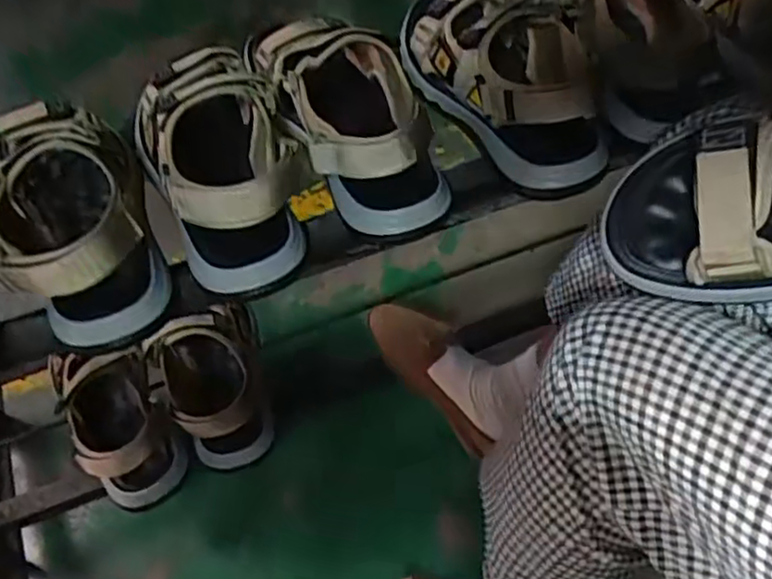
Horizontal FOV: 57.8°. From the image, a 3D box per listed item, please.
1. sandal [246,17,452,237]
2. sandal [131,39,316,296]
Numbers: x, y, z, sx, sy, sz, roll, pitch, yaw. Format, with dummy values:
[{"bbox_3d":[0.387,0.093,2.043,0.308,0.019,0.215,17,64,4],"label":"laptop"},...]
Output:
[{"bbox_3d":[-0.026,-0.154,0.575,0.106,0.083,0.228,-21,56,-13],"label":"sandal"},{"bbox_3d":[-0.132,-0.108,0.554,0.123,0.093,0.219,-17,56,-10],"label":"sandal"}]

